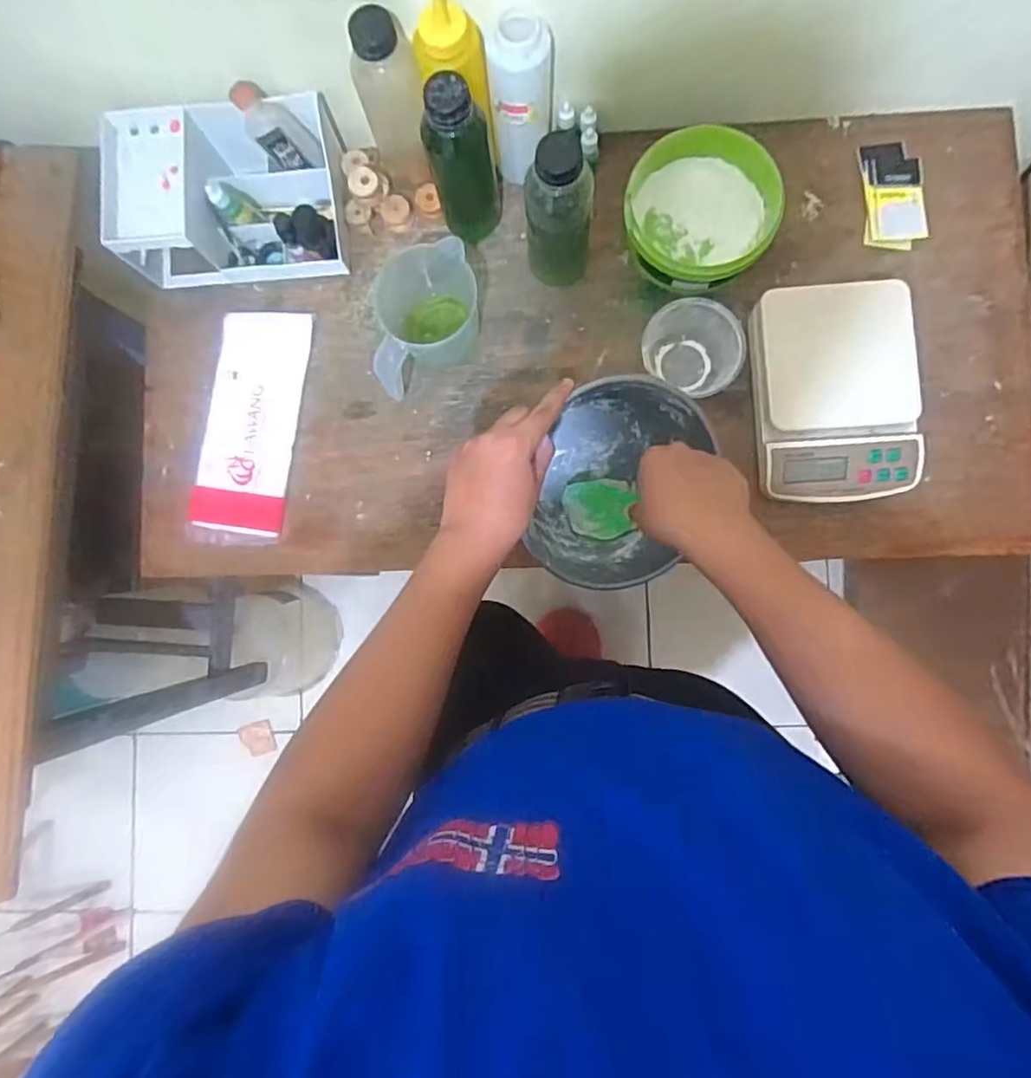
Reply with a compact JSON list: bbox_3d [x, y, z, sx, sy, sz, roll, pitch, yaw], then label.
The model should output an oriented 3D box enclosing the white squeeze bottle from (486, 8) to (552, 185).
[{"bbox_3d":[0.006,-0.435,0.627,0.060,0.158,0.064,-5,86,3],"label":"white squeeze bottle"}]

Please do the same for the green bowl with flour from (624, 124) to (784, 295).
[{"bbox_3d":[0.192,-0.339,0.657,0.155,0.070,0.139,30,88,5],"label":"green bowl with flour"}]

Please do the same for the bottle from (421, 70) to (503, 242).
[{"bbox_3d":[-0.052,-0.370,0.625,0.061,0.181,0.059,-3,86,3],"label":"bottle"}]

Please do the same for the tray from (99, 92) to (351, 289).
[{"bbox_3d":[-0.313,-0.380,0.690,0.234,0.088,0.150,-4,86,3],"label":"tray"}]

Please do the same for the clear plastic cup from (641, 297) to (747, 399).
[{"bbox_3d":[0.188,-0.202,0.670,0.104,0.053,0.087,27,88,5],"label":"clear plastic cup"}]

